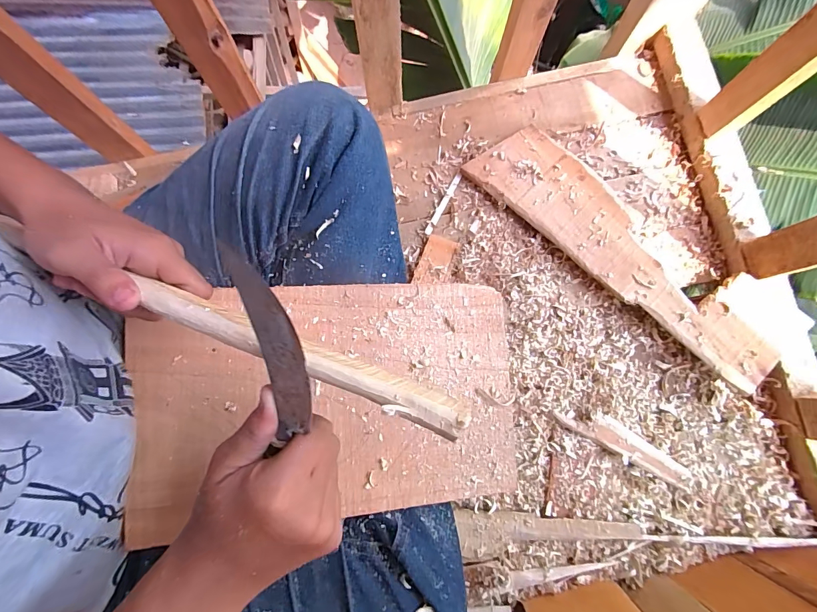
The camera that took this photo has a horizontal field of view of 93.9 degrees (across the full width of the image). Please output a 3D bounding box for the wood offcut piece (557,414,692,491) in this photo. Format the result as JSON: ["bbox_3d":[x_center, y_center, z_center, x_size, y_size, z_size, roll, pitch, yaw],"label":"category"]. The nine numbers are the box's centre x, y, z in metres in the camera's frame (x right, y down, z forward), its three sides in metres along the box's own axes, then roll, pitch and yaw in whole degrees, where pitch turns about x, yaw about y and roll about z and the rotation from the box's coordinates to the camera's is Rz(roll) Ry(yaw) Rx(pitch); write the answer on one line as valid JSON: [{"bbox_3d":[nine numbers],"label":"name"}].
[{"bbox_3d":[0.275,0.177,0.484,0.176,0.019,0.038,32,81,7],"label":"wood offcut piece"}]

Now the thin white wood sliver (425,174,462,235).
[{"bbox_3d":[0.050,-0.150,0.559,0.010,0.006,0.104,27,80,6],"label":"thin white wood sliver"}]

